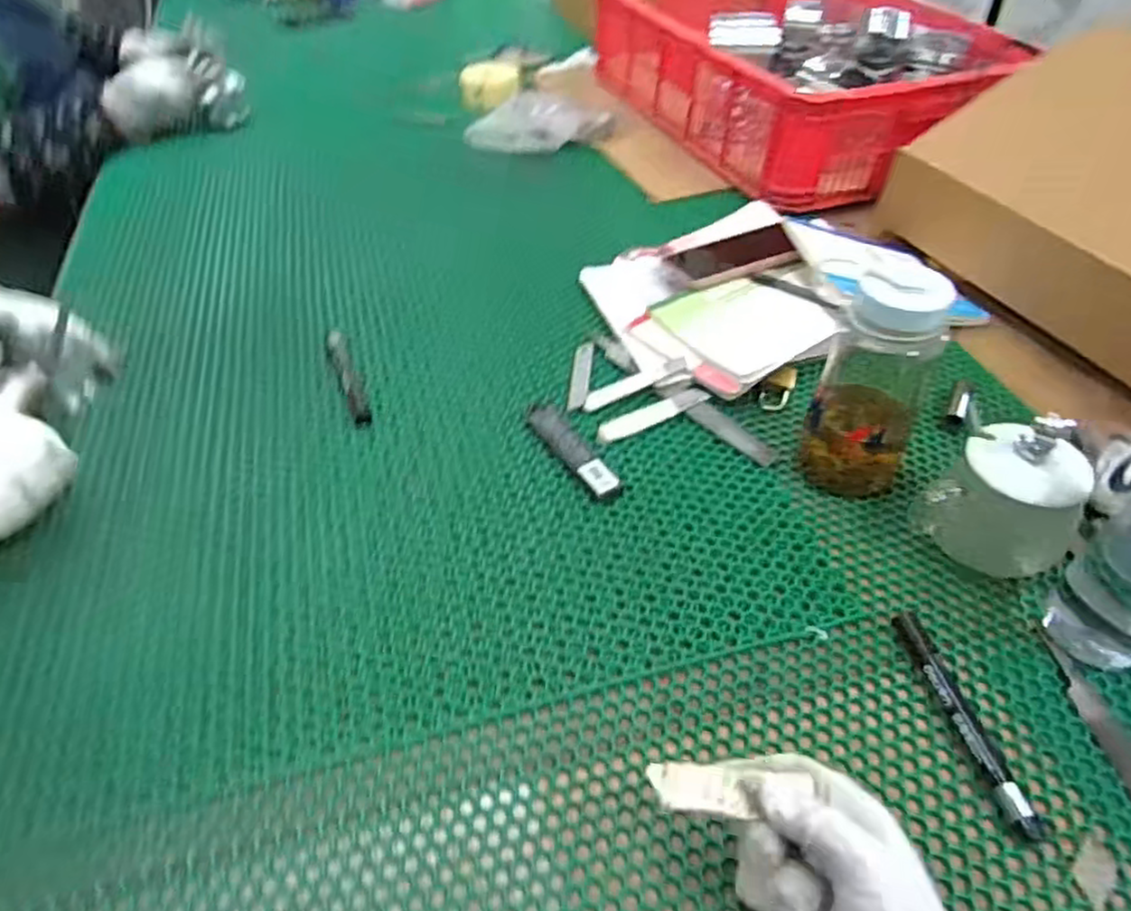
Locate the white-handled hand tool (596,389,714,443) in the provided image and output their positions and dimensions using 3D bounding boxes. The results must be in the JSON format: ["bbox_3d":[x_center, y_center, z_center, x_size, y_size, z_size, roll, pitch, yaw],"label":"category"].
[{"bbox_3d":[0.078,-0.038,0.644,0.109,0.008,0.020,-21,50,-18],"label":"white-handled hand tool"}]

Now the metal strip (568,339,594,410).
[{"bbox_3d":[0.016,-0.080,0.688,0.016,0.004,0.101,4,47,5],"label":"metal strip"}]

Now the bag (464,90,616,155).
[{"bbox_3d":[-0.037,-0.481,1.036,0.216,0.060,0.094,-6,47,-5],"label":"bag"}]

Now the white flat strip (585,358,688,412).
[{"bbox_3d":[0.066,-0.067,0.666,0.108,0.005,0.022,-24,50,-12],"label":"white flat strip"}]

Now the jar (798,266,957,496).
[{"bbox_3d":[0.237,-0.051,0.544,0.075,0.172,0.075,-1,47,1],"label":"jar"}]

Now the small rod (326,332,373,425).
[{"bbox_3d":[-0.209,-0.078,0.683,0.018,0.016,0.145,-18,49,-15],"label":"small rod"}]

